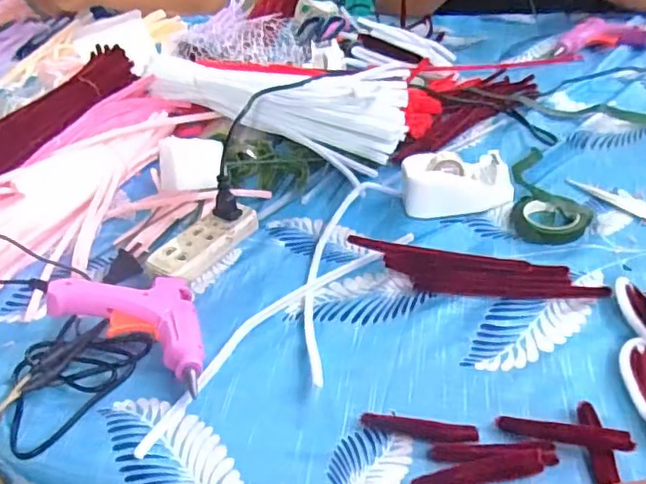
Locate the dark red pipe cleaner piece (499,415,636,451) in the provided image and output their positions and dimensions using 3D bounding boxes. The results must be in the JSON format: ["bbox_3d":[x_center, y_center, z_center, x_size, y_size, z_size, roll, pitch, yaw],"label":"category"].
[{"bbox_3d":[0.146,0.115,0.360,0.076,0.008,0.011,6,40,16],"label":"dark red pipe cleaner piece"}]

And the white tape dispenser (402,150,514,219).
[{"bbox_3d":[0.128,-0.058,0.569,0.100,0.038,0.054,-5,38,3],"label":"white tape dispenser"}]

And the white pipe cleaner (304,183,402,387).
[{"bbox_3d":[0.012,0.018,0.510,0.058,0.011,0.256,7,41,18],"label":"white pipe cleaner"}]

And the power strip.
[{"bbox_3d":[-0.110,0.001,0.540,0.039,0.025,0.111,18,45,29],"label":"power strip"}]

